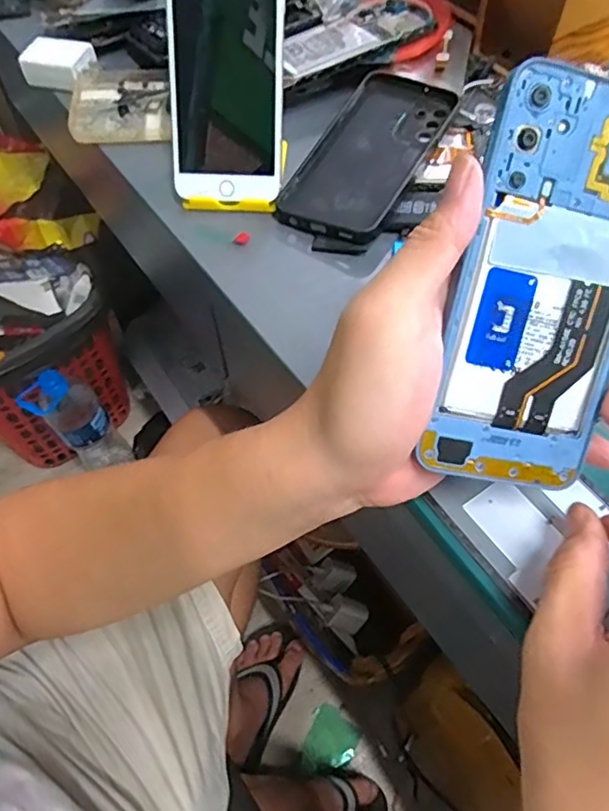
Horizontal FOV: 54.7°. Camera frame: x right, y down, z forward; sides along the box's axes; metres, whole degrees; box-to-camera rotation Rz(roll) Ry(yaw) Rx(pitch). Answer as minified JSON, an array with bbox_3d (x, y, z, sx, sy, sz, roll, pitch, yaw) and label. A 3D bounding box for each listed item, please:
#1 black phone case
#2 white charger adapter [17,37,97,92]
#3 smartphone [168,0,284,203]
[{"bbox_3d":[0.048,-0.187,0.433,0.082,0.008,0.162,22,70,19],"label":"black phone case"},{"bbox_3d":[-0.214,-0.296,0.507,0.060,0.027,0.039,15,60,10],"label":"white charger adapter"},{"bbox_3d":[-0.053,-0.221,0.401,0.076,0.153,0.014,4,21,3],"label":"smartphone"}]

